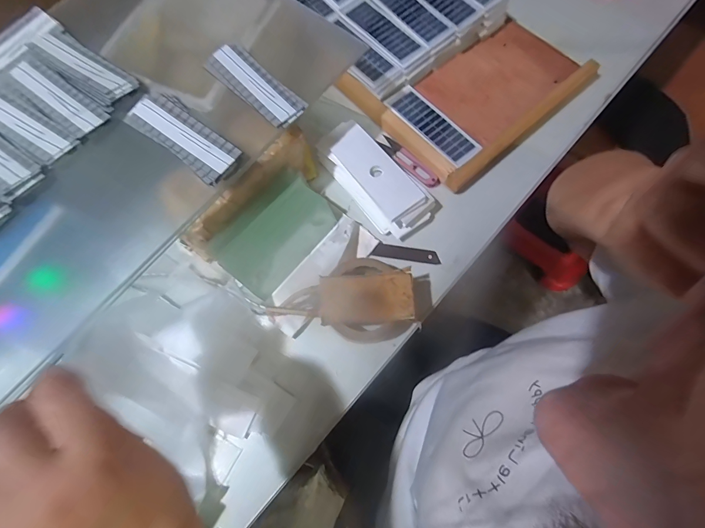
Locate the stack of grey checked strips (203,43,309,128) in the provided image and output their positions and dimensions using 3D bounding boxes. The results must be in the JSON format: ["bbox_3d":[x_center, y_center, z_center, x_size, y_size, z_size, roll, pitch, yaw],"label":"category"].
[{"bbox_3d":[-0.110,-0.202,0.390,0.129,0.008,0.045,43,76,13],"label":"stack of grey checked strips"}]

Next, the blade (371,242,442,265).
[{"bbox_3d":[0.068,-0.013,0.439,0.083,0.004,0.020,10,71,4],"label":"blade"}]

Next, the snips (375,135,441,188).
[{"bbox_3d":[0.077,-0.142,0.481,0.022,0.017,0.105,-40,76,-12],"label":"snips"}]

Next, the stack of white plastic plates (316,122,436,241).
[{"bbox_3d":[0.027,-0.106,0.449,0.069,0.038,0.166,-41,76,-13],"label":"stack of white plastic plates"}]

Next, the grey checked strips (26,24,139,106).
[{"bbox_3d":[-0.302,-0.224,0.386,0.134,0.009,0.048,35,75,11],"label":"grey checked strips"}]

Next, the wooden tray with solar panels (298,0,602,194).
[{"bbox_3d":[0.094,-0.363,0.534,0.300,0.040,0.481,-41,76,-13],"label":"wooden tray with solar panels"}]

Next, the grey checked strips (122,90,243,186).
[{"bbox_3d":[-0.175,-0.137,0.363,0.131,0.008,0.053,37,75,11],"label":"grey checked strips"}]

